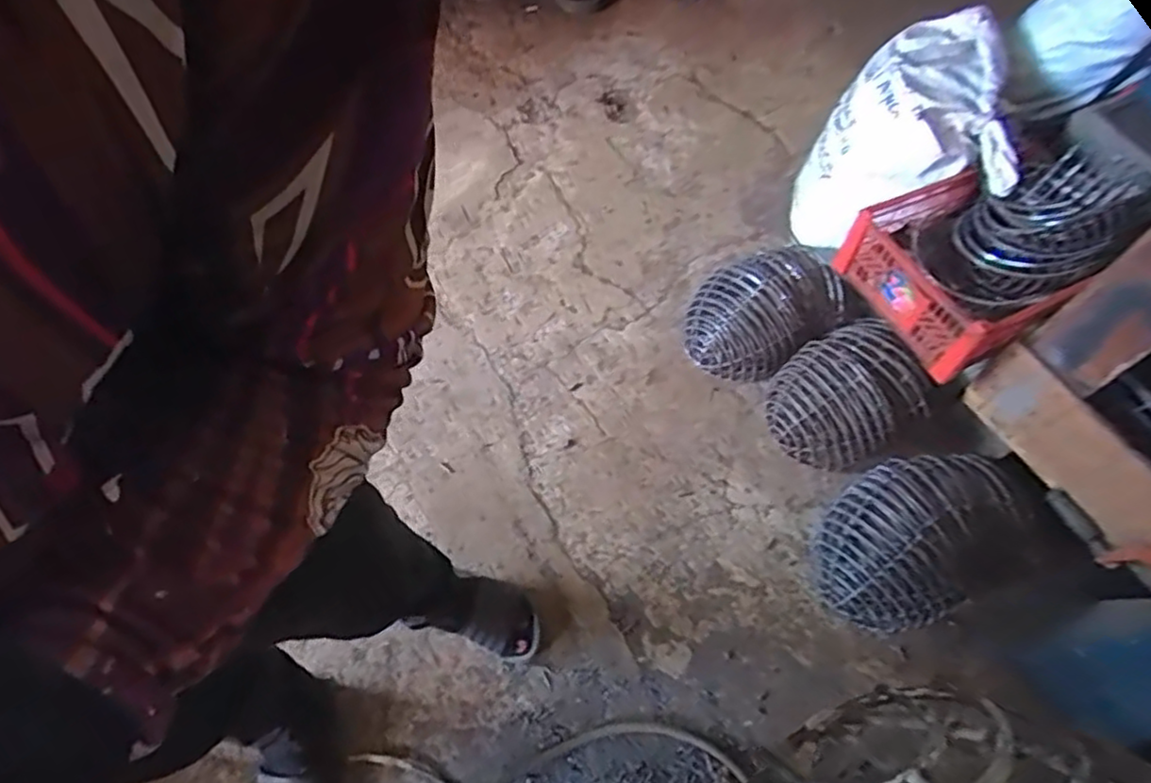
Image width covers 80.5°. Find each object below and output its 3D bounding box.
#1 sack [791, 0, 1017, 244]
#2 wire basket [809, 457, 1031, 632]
[{"bbox_3d":[0.678,-0.499,1.398,0.354,0.470,0.240,21,63,10],"label":"sack"},{"bbox_3d":[0.605,0.248,1.186,0.389,0.163,0.256,-18,63,-11],"label":"wire basket"}]

